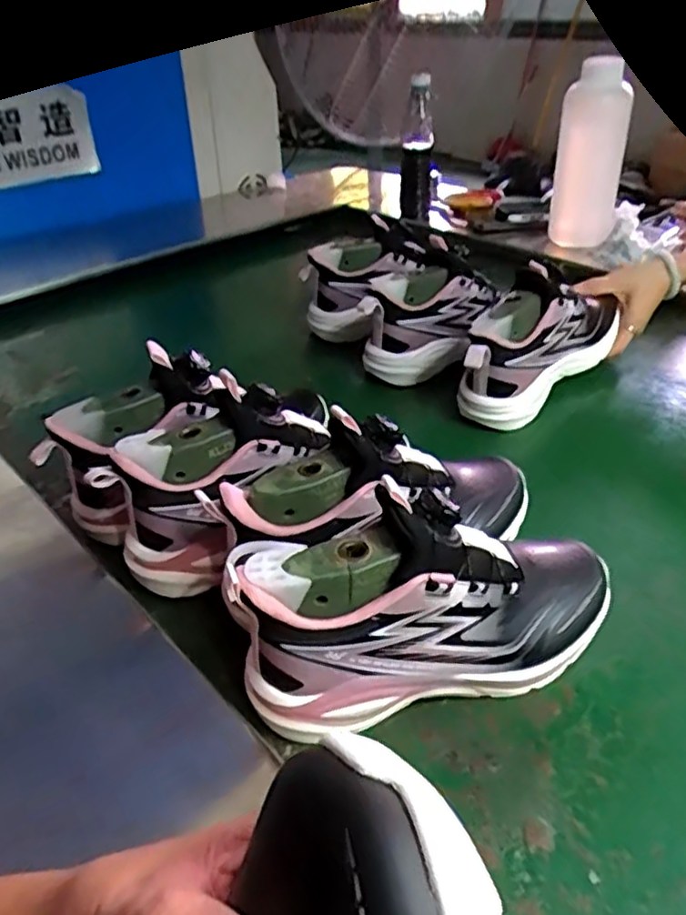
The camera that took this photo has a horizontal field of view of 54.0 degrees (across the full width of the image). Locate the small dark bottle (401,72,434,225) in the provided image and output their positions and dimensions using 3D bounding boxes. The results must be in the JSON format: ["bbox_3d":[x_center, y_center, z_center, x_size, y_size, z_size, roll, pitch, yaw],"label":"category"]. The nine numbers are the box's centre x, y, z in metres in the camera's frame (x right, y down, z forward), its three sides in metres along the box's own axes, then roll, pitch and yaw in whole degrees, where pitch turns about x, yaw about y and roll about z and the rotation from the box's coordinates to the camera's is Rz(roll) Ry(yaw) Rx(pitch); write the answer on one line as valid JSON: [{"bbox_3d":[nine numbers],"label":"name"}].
[{"bbox_3d":[0.127,-0.512,1.136,0.054,0.216,0.060,1,37,4],"label":"small dark bottle"}]

